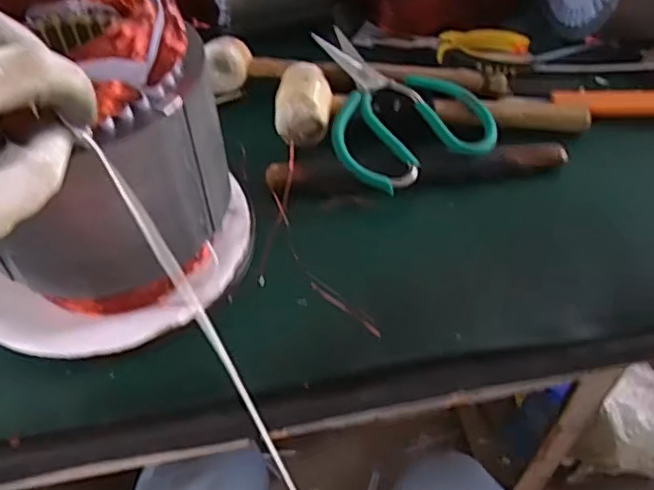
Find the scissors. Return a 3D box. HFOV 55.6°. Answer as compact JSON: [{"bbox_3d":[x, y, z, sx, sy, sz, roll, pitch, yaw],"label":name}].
[{"bbox_3d":[0.046,-0.120,0.505,0.124,0.025,0.170,-21,52,-18],"label":"scissors"}]

